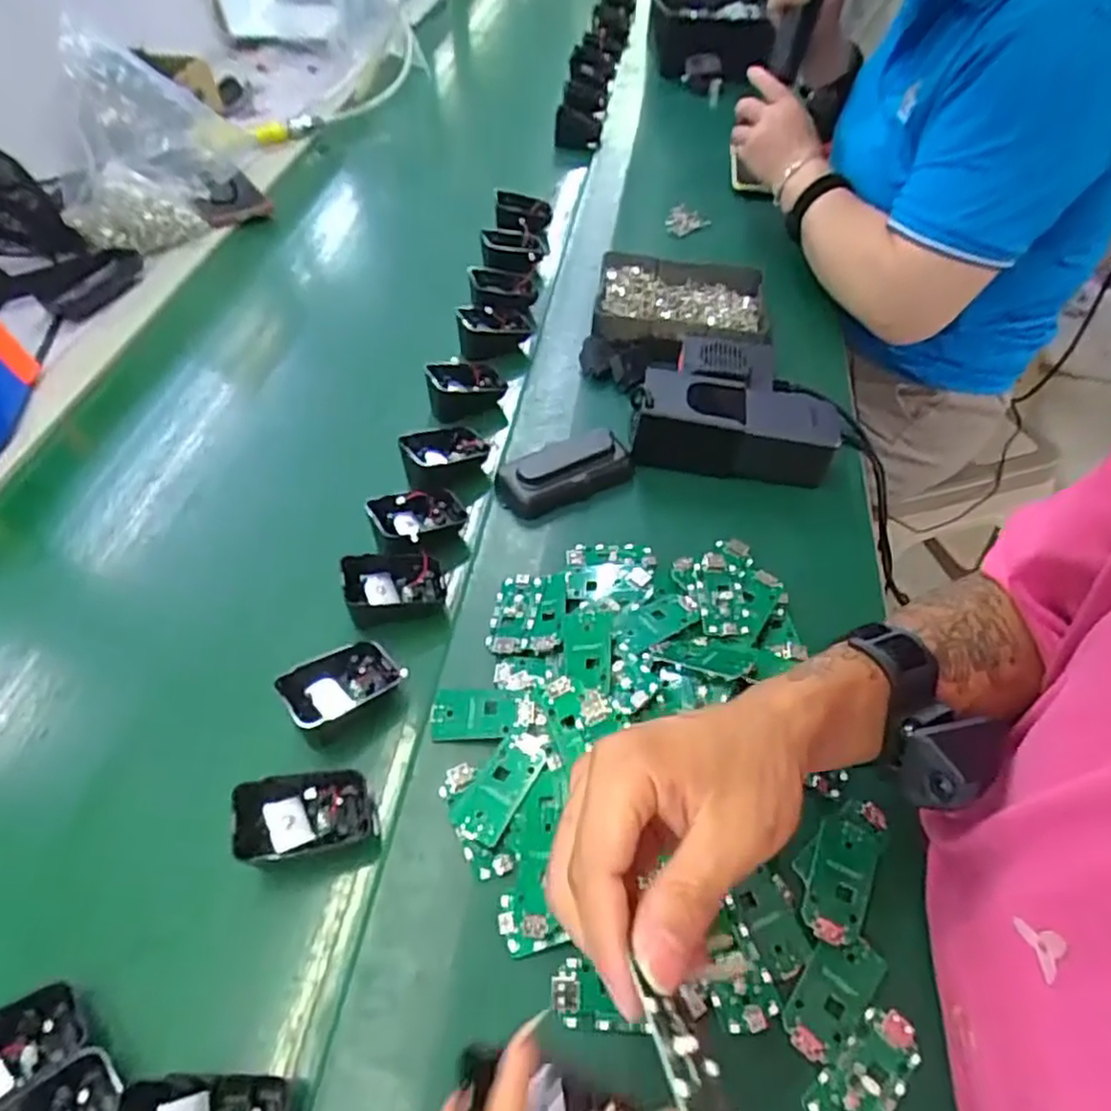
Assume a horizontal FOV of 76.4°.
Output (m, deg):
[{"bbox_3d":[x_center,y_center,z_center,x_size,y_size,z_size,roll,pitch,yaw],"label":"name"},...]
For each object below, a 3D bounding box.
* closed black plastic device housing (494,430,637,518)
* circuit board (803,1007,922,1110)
[{"bbox_3d":[0.006,-0.068,0.556,0.106,0.027,0.052,-23,55,-17],"label":"closed black plastic device housing"},{"bbox_3d":[0.146,0.243,0.329,0.065,0.004,0.031,-35,59,-24],"label":"circuit board"}]

